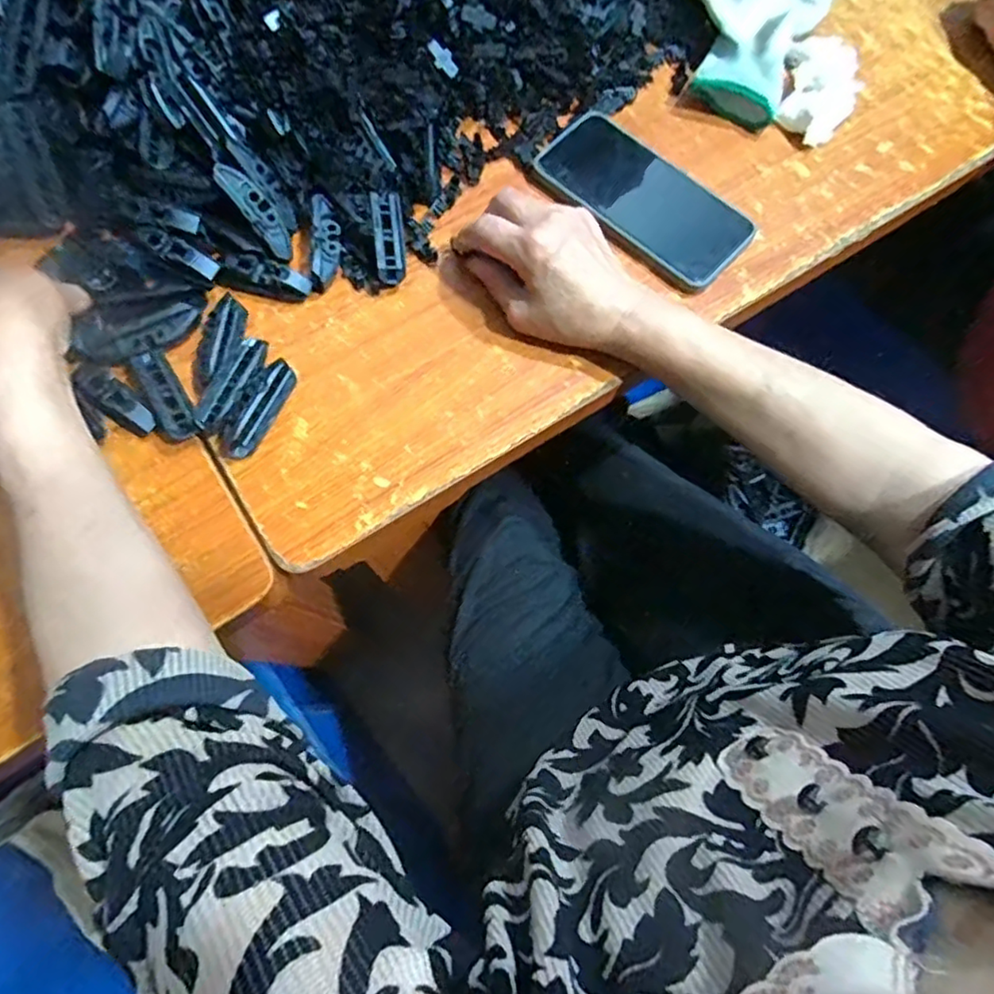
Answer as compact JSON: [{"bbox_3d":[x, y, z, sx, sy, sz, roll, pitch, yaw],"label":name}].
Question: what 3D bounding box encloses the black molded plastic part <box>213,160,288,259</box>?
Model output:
[{"bbox_3d":[-0.166,-0.199,0.433,0.022,0.006,0.067,-43,115,-12],"label":"black molded plastic part"}]

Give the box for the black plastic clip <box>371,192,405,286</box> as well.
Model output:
[{"bbox_3d":[-0.081,-0.193,0.466,0.020,0.016,0.074,-6,73,-2],"label":"black plastic clip"}]

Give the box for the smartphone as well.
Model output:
[{"bbox_3d":[0.110,-0.224,0.465,0.078,0.015,0.161,-42,77,-12],"label":"smartphone"}]

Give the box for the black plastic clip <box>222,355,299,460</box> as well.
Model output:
[{"bbox_3d":[-0.156,-0.058,0.410,0.017,0.019,0.071,25,74,8],"label":"black plastic clip"}]

